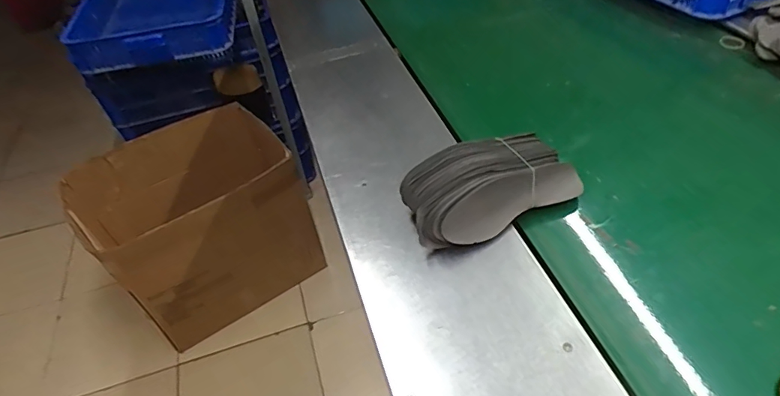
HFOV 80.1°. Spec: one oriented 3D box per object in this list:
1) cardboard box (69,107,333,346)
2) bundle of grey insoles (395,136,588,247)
[{"bbox_3d":[-0.585,0.060,1.472,0.573,0.458,0.506,-29,50,-21],"label":"cardboard box"},{"bbox_3d":[0.148,-0.020,0.691,0.264,0.084,0.122,-24,48,-17],"label":"bundle of grey insoles"}]

